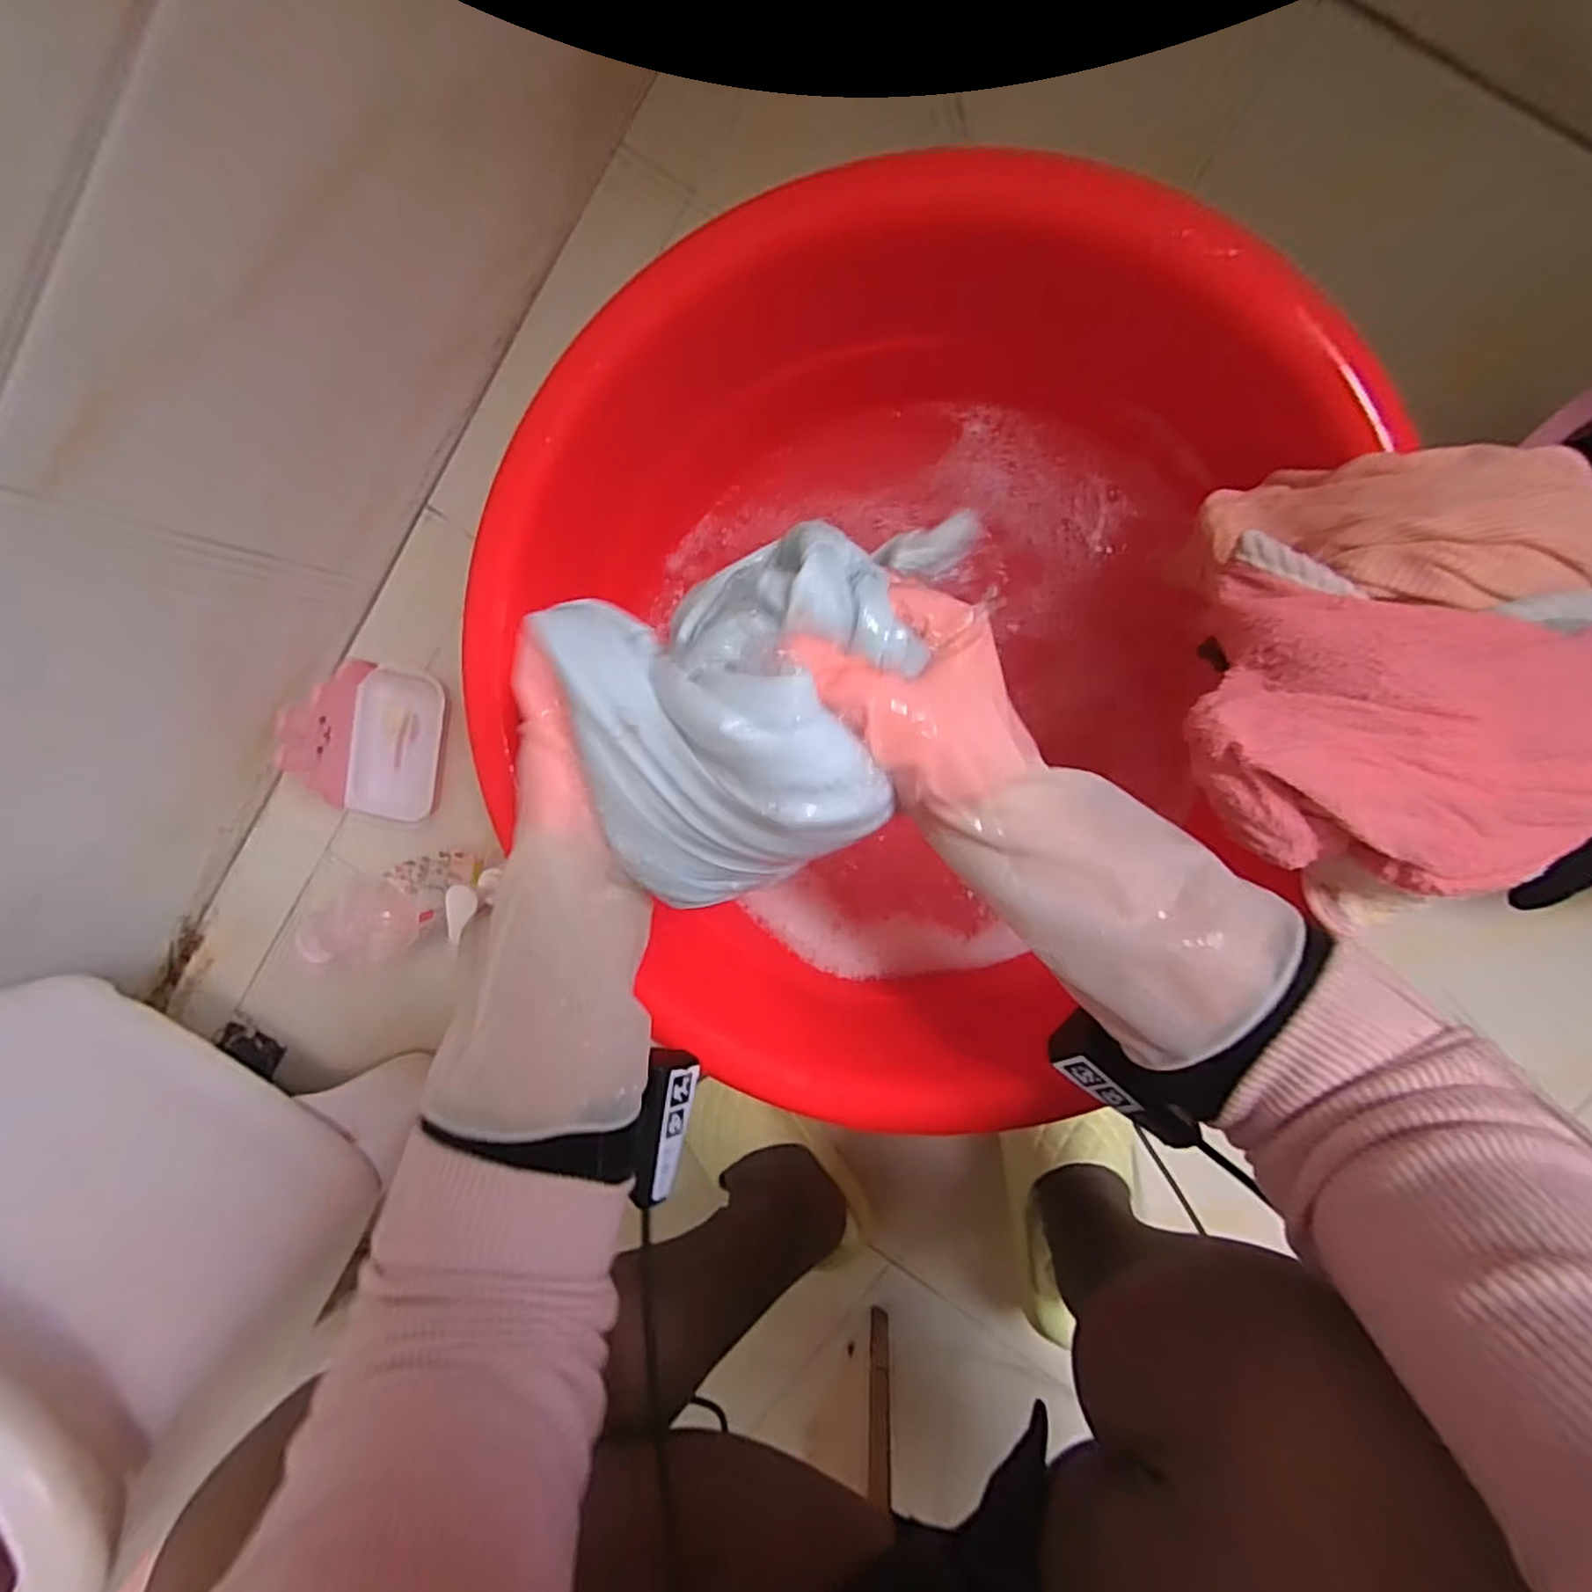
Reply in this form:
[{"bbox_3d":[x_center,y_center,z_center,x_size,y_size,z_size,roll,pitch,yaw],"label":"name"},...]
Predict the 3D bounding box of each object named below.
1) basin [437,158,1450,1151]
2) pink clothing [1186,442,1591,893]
[{"bbox_3d":[0.056,-0.101,0.463,0.455,0.169,0.483,1,97,7],"label":"basin"},{"bbox_3d":[0.306,-0.063,0.333,0.207,0.096,0.197,12,98,6],"label":"pink clothing"}]

